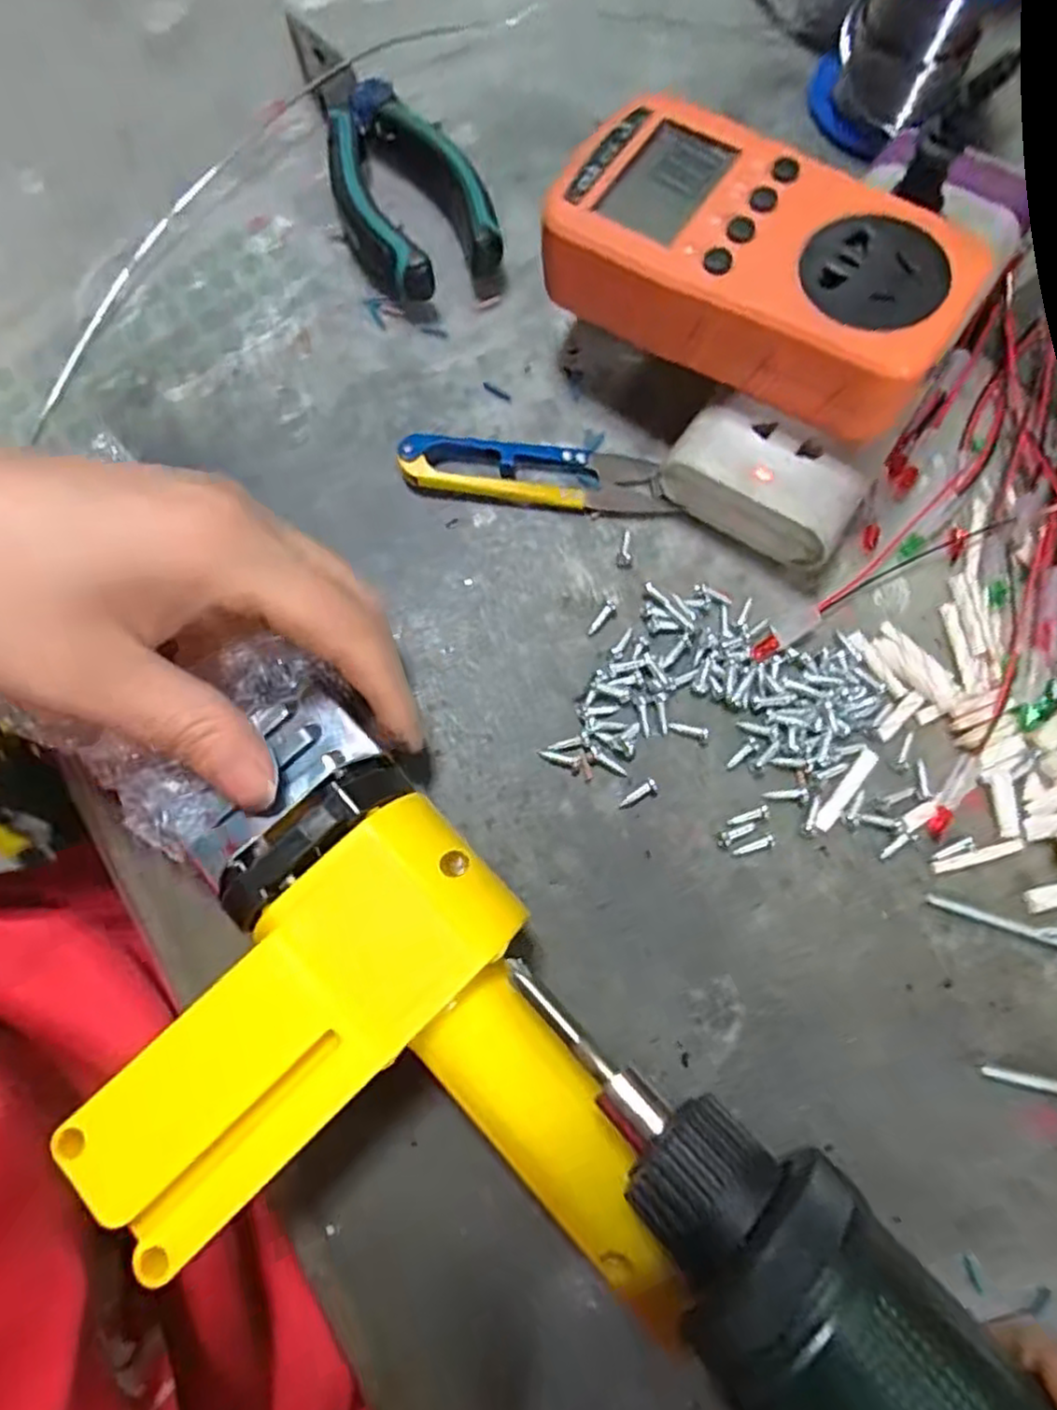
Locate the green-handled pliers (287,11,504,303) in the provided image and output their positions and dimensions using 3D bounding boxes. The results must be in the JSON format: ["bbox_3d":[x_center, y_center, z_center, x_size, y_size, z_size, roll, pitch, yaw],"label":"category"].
[{"bbox_3d":[-0.055,-0.228,0.283,0.054,0.023,0.152,-17,76,-3],"label":"green-handled pliers"}]

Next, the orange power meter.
[{"bbox_3d":[0.072,-0.140,0.224,0.126,0.033,0.066,29,78,8],"label":"orange power meter"}]

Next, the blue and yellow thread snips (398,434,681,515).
[{"bbox_3d":[0.004,-0.086,0.256,0.097,0.012,0.024,6,76,3],"label":"blue and yellow thread snips"}]

